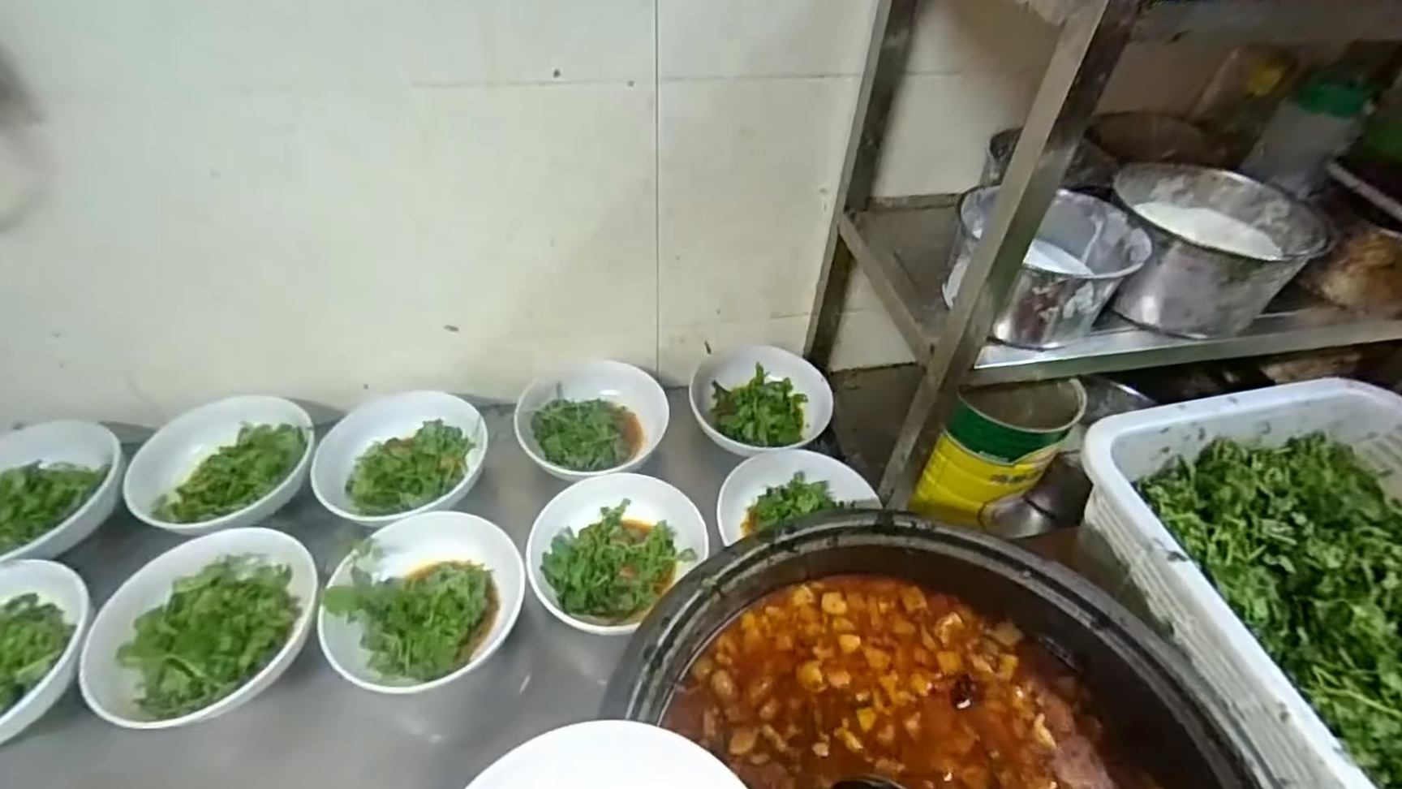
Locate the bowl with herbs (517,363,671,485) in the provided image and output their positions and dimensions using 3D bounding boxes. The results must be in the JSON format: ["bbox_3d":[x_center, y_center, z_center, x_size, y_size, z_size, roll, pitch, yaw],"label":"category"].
[{"bbox_3d":[-0.135,0.035,0.805,0.161,0.064,0.170,2,46,-2],"label":"bowl with herbs"}]

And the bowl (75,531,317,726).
[{"bbox_3d":[-0.458,0.218,0.614,0.173,0.059,0.182,2,46,-2],"label":"bowl"}]

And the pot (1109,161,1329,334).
[{"bbox_3d":[0.466,-0.136,0.616,0.155,0.094,0.157,2,46,-2],"label":"pot"}]

